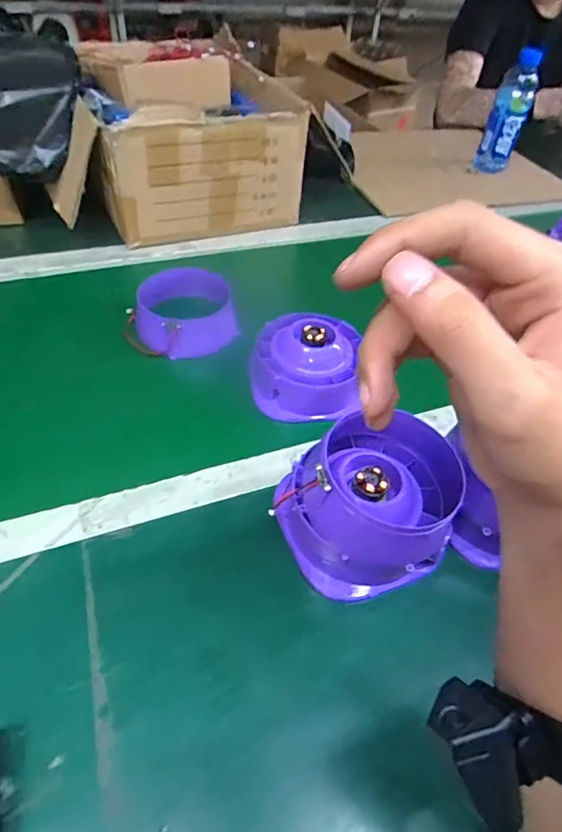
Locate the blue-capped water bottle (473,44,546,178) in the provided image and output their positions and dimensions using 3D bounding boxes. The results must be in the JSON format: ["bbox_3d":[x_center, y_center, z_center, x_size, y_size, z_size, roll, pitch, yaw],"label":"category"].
[{"bbox_3d":[0.446,-0.590,0.971,0.063,0.204,0.055,6,47,0],"label":"blue-capped water bottle"}]

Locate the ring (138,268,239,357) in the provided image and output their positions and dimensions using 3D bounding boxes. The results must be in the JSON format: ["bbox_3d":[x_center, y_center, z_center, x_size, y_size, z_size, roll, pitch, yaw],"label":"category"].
[{"bbox_3d":[-0.117,-0.128,0.622,0.120,0.064,0.105,-9,49,-13],"label":"ring"}]

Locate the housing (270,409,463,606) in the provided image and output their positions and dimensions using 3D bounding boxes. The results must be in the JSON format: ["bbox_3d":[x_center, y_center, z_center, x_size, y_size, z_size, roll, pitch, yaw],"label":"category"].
[{"bbox_3d":[0.070,0.071,0.410,0.130,0.121,0.113,-1,48,-7],"label":"housing"}]

